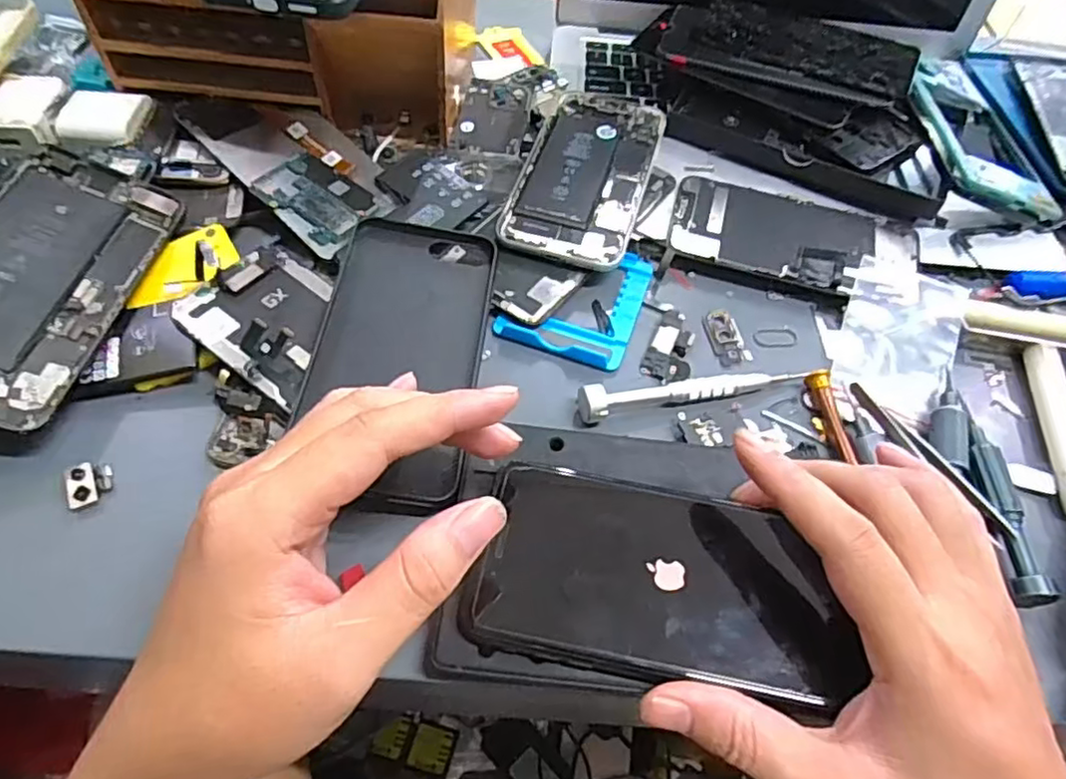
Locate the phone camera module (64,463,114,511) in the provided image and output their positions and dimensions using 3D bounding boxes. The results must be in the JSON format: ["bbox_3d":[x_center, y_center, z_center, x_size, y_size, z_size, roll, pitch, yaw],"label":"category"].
[{"bbox_3d":[-0.194,0.041,0.287,0.017,0.006,0.020,-20,60,-17],"label":"phone camera module"}]

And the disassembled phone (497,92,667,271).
[{"bbox_3d":[0.034,-0.135,0.409,0.077,0.009,0.152,15,56,6],"label":"disassembled phone"}]

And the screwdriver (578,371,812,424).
[{"bbox_3d":[0.081,0.000,0.329,0.120,0.015,0.014,-8,57,-10],"label":"screwdriver"}]

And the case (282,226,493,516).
[{"bbox_3d":[-0.064,-0.022,0.321,0.078,0.013,0.164,6,56,-1],"label":"case"}]

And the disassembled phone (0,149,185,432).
[{"bbox_3d":[-0.236,-0.054,0.312,0.075,0.004,0.150,24,52,-19],"label":"disassembled phone"}]

